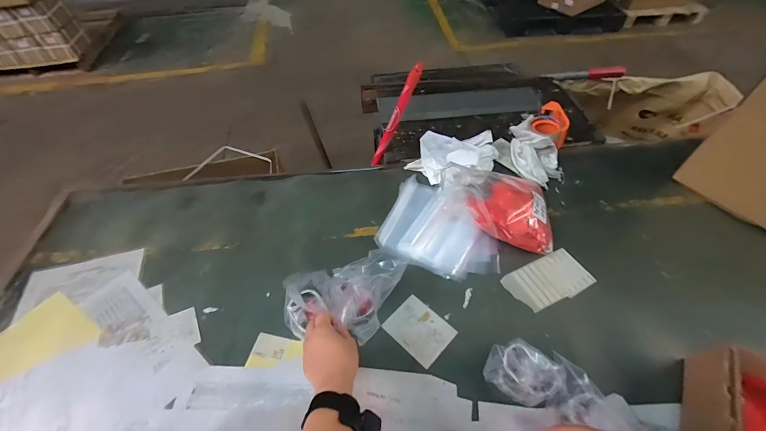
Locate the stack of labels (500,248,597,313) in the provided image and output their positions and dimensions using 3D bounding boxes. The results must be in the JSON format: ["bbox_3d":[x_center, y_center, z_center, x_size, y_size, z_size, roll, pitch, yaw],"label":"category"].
[{"bbox_3d":[0.314,0.122,0.618,0.149,0.008,0.088,-22,53,-14],"label":"stack of labels"}]

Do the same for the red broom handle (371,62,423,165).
[{"bbox_3d":[0.028,-0.230,0.784,0.026,0.293,0.033,22,52,-6],"label":"red broom handle"}]

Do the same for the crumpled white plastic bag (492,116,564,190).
[{"bbox_3d":[0.358,-0.166,0.811,0.148,0.058,0.234,-10,51,-5],"label":"crumpled white plastic bag"}]

